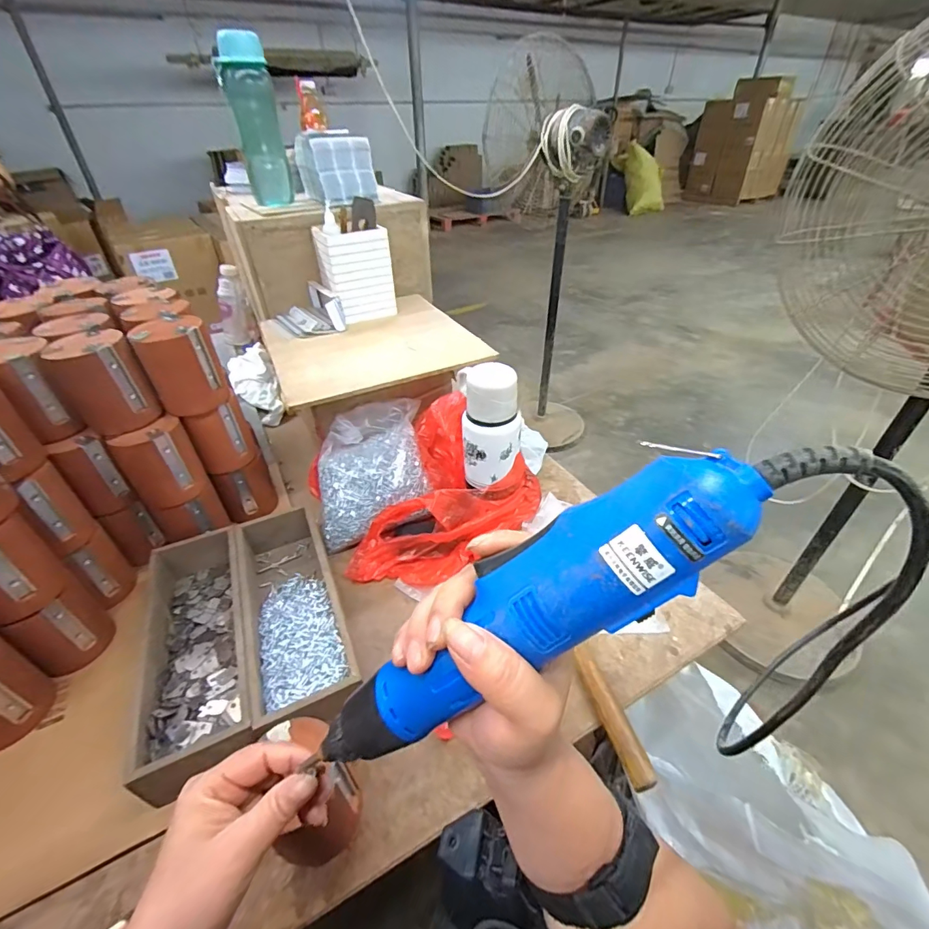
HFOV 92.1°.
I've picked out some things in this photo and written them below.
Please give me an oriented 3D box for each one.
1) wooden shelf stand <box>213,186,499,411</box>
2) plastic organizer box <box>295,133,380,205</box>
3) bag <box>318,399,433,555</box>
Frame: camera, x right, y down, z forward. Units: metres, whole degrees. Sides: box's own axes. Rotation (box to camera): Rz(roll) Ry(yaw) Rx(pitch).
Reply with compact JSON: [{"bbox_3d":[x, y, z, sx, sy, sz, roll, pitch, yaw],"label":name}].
[{"bbox_3d":[-0.161,-0.284,0.708,0.321,0.184,0.396,-15,40,-17],"label":"wooden shelf stand"},{"bbox_3d":[-0.235,-0.537,0.810,0.109,0.095,0.135,-20,42,-22],"label":"plastic organizer box"},{"bbox_3d":[-0.136,0.004,0.654,0.158,0.121,0.154,-8,39,-8],"label":"bag"}]

